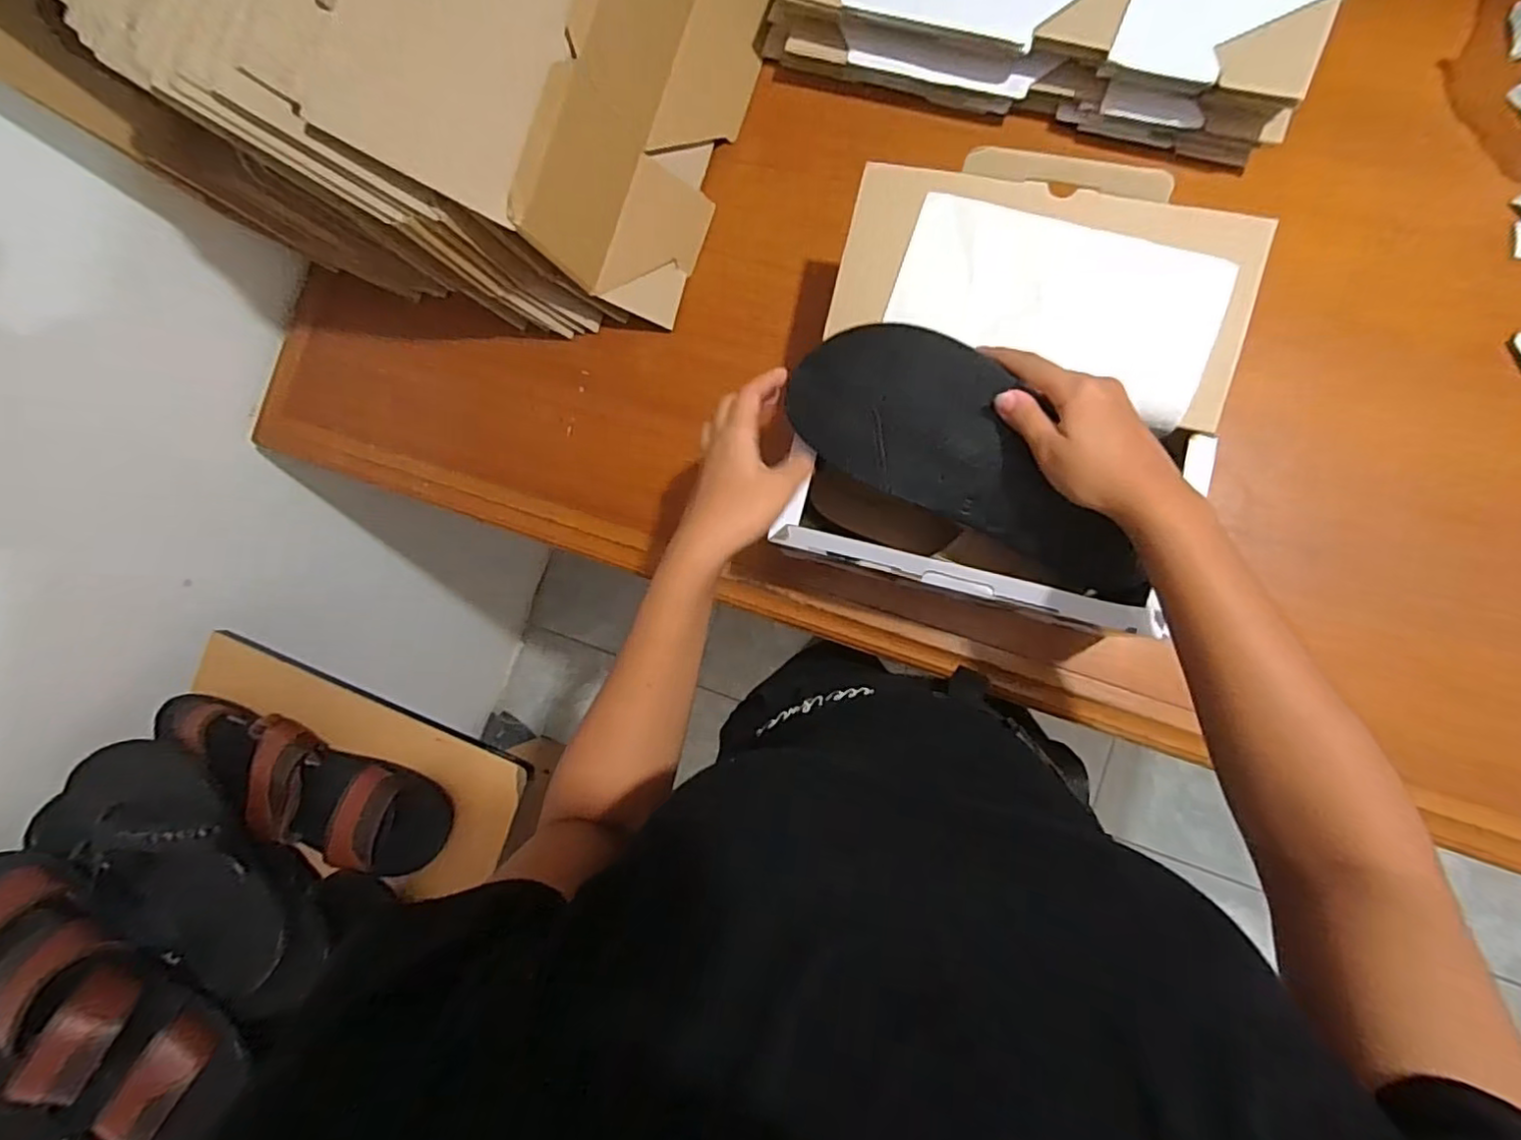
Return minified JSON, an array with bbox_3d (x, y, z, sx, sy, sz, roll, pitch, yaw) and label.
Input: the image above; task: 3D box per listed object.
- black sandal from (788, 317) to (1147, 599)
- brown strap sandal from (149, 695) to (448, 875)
[{"bbox_3d":[0.143,-0.076,0.439,0.254,0.033,0.102,37,113,5],"label":"black sandal"},{"bbox_3d":[-0.467,0.197,0.631,0.324,0.069,0.098,26,89,10],"label":"brown strap sandal"}]

